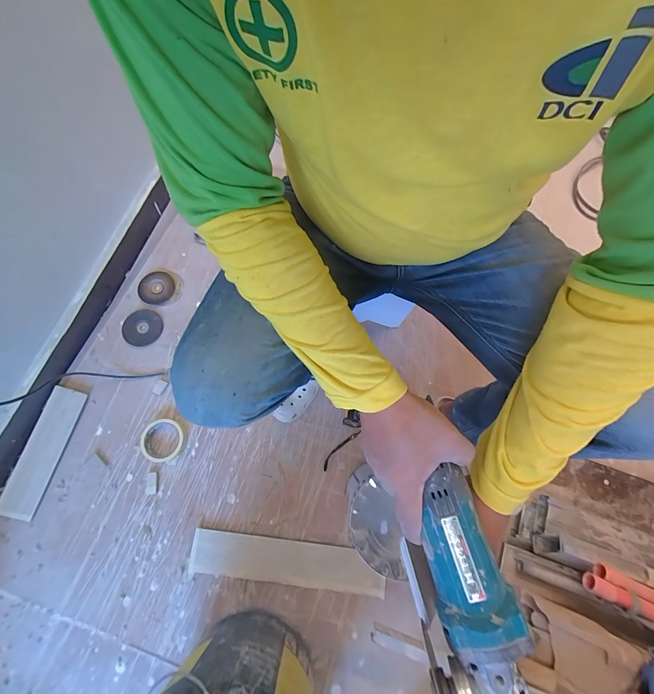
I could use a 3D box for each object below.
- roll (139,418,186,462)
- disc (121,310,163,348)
[{"bbox_3d":[-0.386,0.219,0.715,0.102,0.029,0.095,0,74,-1],"label":"roll"},{"bbox_3d":[-0.487,-0.053,0.804,0.095,0.018,0.101,-31,73,-27],"label":"disc"}]

